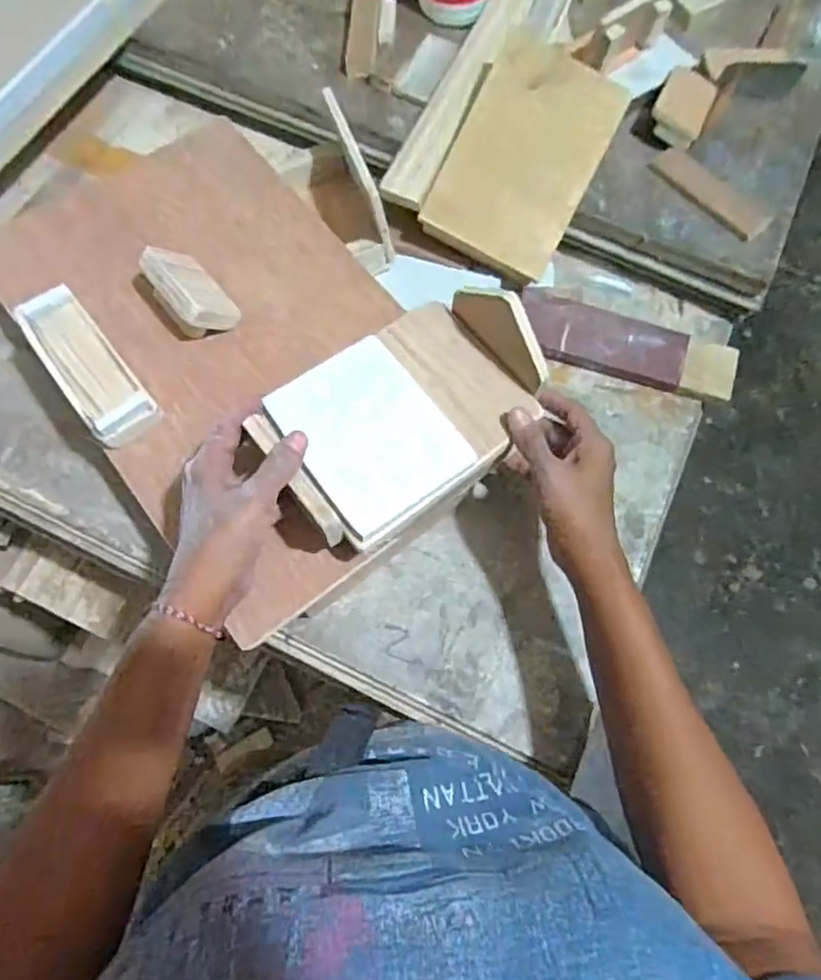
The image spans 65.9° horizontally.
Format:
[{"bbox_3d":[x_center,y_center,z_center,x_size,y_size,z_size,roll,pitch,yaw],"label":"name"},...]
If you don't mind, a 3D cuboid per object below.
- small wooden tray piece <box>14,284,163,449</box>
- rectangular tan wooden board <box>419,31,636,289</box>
[{"bbox_3d":[-0.235,-0.089,0.458,0.047,0.033,0.120,-38,75,-14],"label":"small wooden tray piece"},{"bbox_3d":[0.100,-0.289,0.551,0.120,0.012,0.183,25,93,-2],"label":"rectangular tan wooden board"}]

